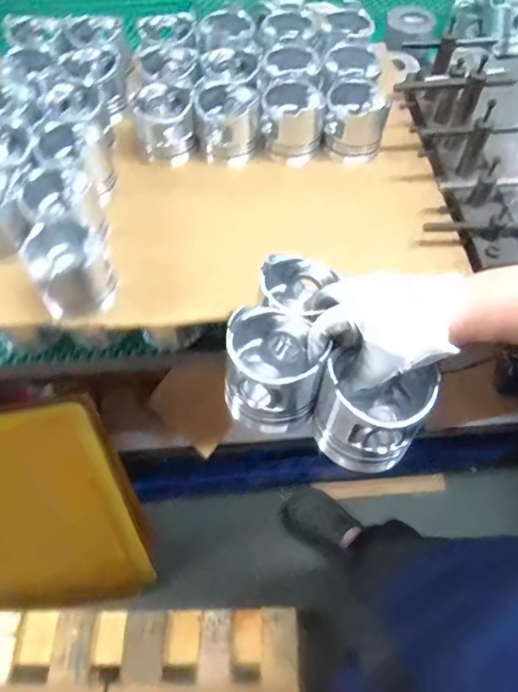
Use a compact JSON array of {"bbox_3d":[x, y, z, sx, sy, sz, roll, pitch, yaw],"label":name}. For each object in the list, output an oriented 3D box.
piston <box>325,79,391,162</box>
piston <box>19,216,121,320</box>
[{"bbox_3d":[0.145,-0.341,0.714,0.085,0.089,0.103,12,61,7],"label":"piston"},{"bbox_3d":[-0.227,-0.096,0.568,0.086,0.095,0.083,-24,64,-13],"label":"piston"}]

